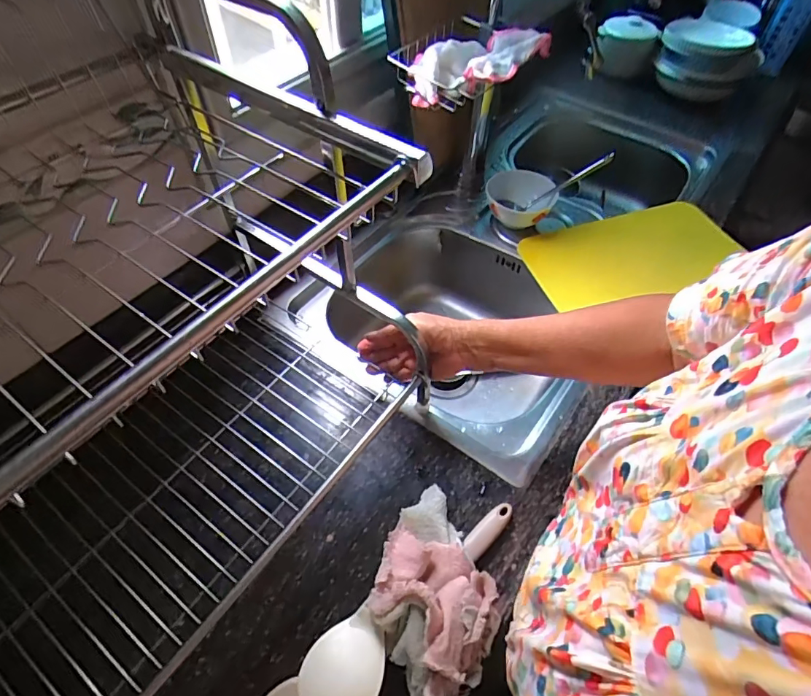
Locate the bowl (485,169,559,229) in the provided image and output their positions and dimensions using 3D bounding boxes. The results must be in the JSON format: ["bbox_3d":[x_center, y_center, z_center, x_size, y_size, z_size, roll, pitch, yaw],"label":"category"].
[{"bbox_3d":[0.195,-0.253,0.812,0.108,0.058,0.114,1,51,-1],"label":"bowl"}]

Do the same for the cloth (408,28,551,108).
[{"bbox_3d":[0.102,-0.383,0.642,0.206,0.044,0.111,-23,54,-5],"label":"cloth"}]

